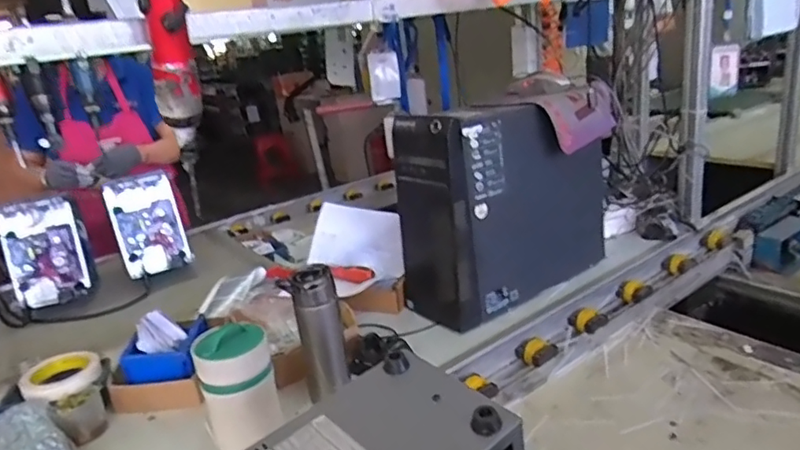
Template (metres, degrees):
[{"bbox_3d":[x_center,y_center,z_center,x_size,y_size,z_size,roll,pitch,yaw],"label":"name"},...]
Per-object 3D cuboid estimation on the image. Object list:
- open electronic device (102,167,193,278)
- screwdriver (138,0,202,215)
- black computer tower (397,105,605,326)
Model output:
[{"bbox_3d":[-0.634,-0.002,1.418,0.157,0.246,0.047,-18,5,-23],"label":"open electronic device"},{"bbox_3d":[-0.218,-0.127,0.557,0.038,0.216,0.065,-19,22,-33],"label":"screwdriver"},{"bbox_3d":[0.206,-0.041,1.088,0.396,0.373,0.187,-19,22,-32],"label":"black computer tower"}]

